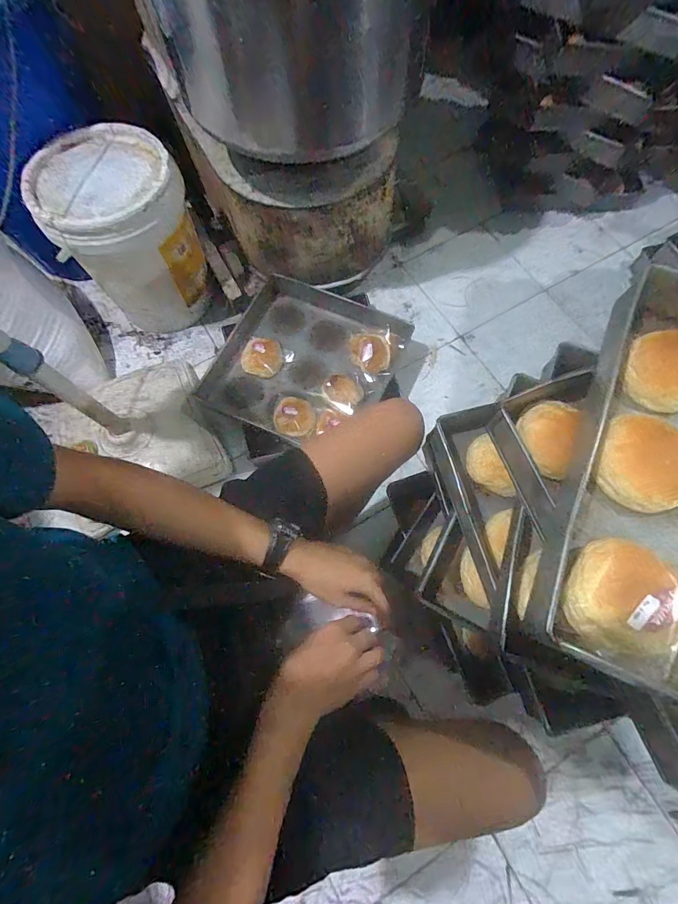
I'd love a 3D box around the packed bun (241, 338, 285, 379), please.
[{"bbox_3d":[-0.190,-0.239,1.008,0.093,0.045,0.106,26,74,10],"label":"packed bun"}]

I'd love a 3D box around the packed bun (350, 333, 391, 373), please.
[{"bbox_3d":[0.078,-0.256,1.001,0.098,0.043,0.108,-1,71,1],"label":"packed bun"}]

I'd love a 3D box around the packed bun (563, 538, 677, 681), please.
[{"bbox_3d":[0.253,0.131,0.346,0.089,0.051,0.093,-1,71,2],"label":"packed bun"}]

